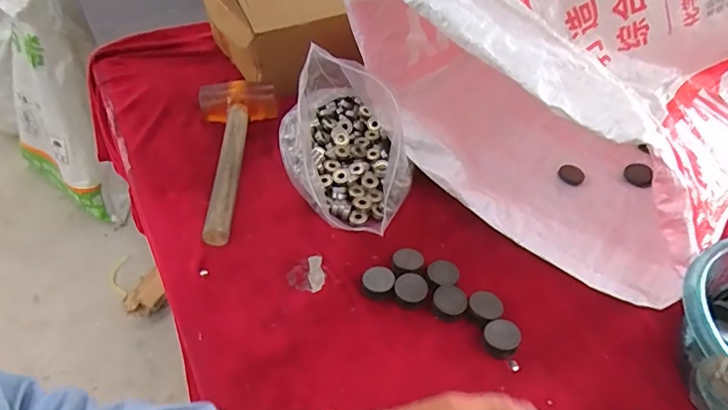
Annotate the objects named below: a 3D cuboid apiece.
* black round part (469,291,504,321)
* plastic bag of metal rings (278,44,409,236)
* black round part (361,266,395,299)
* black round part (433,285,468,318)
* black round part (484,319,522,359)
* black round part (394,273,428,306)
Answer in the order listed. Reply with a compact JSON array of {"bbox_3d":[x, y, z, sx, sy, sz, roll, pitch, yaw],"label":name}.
[{"bbox_3d":[0.121,0.104,0.475,0.032,0.018,0.030,1,44,-1],"label":"black round part"},{"bbox_3d":[-0.024,-0.093,0.584,0.157,0.145,0.232,-4,44,-6],"label":"plastic bag of metal rings"},{"bbox_3d":[0.014,0.080,0.494,0.033,0.015,0.032,1,44,-1],"label":"black round part"},{"bbox_3d":[0.087,0.098,0.481,0.033,0.009,0.033,1,44,-1],"label":"black round part"},{"bbox_3d":[0.131,0.127,0.452,0.031,0.018,0.031,1,44,-1],"label":"black round part"},{"bbox_3d":[0.049,0.086,0.488,0.033,0.011,0.036,1,44,-1],"label":"black round part"}]

